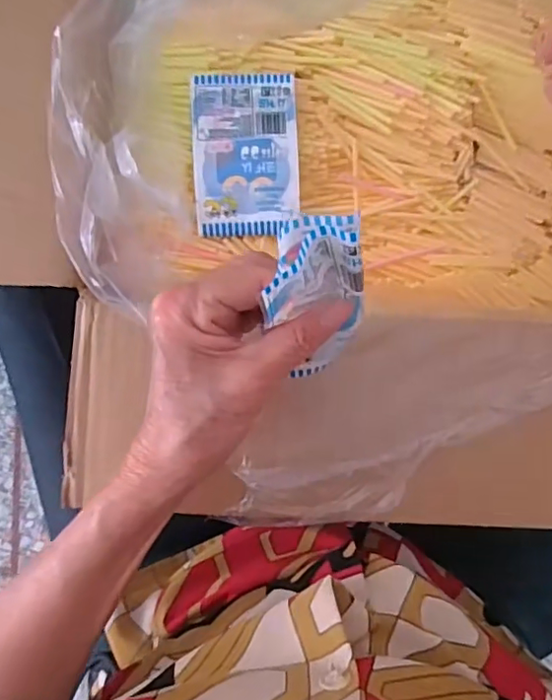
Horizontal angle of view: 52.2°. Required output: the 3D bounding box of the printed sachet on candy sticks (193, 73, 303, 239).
[{"bbox_3d":[-0.020,-0.130,0.378,0.068,0.007,0.105,-3,88,-2],"label":"printed sachet on candy sticks"}]

